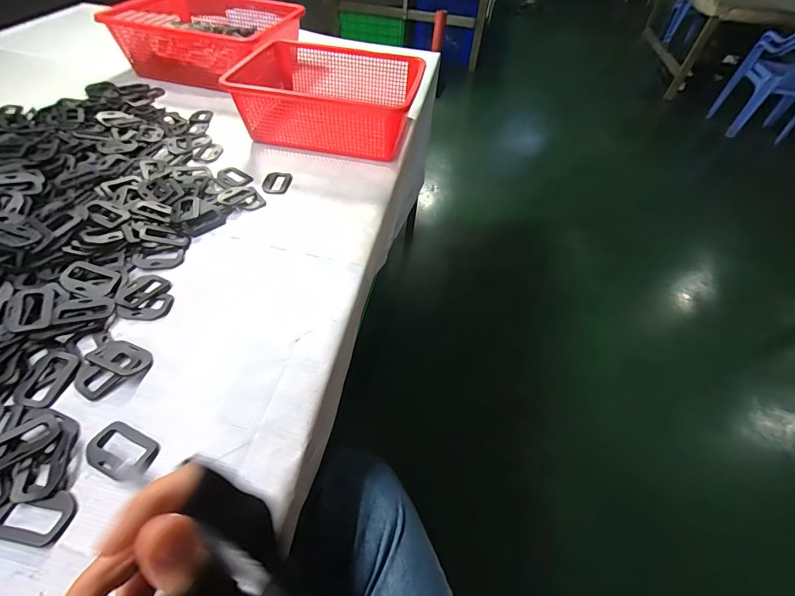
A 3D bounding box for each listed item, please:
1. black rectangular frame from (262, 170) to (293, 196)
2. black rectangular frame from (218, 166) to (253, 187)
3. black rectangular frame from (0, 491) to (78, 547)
[{"bbox_3d":[-0.216,-0.207,0.687,0.047,0.009,0.073,7,48,2],"label":"black rectangular frame"},{"bbox_3d":[-0.298,-0.219,0.695,0.074,0.004,0.047,32,53,22],"label":"black rectangular frame"},{"bbox_3d":[-0.310,0.186,0.329,0.059,0.006,0.040,9,48,3],"label":"black rectangular frame"}]

